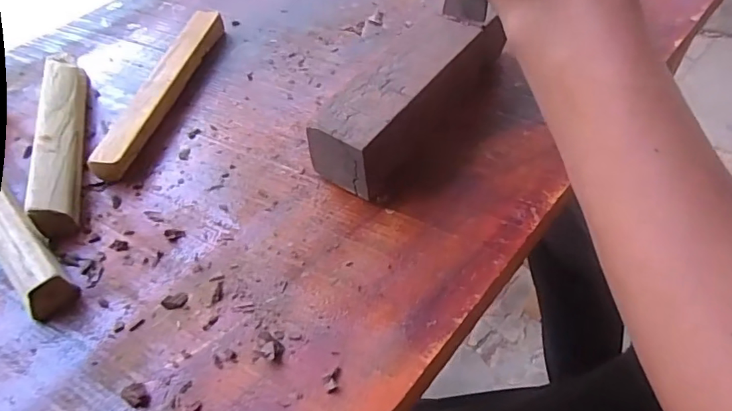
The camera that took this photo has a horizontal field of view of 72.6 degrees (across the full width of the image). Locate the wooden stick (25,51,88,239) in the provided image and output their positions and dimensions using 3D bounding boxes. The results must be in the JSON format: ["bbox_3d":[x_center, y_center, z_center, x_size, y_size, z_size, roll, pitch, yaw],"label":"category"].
[{"bbox_3d":[-0.179,-0.045,0.294,0.020,0.022,0.152,-19,50,-8],"label":"wooden stick"}]

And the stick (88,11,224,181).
[{"bbox_3d":[-0.124,-0.076,0.317,0.023,0.018,0.153,6,51,12],"label":"stick"}]

